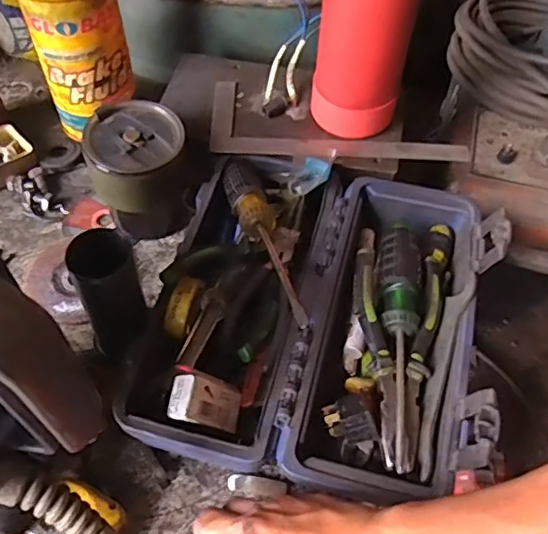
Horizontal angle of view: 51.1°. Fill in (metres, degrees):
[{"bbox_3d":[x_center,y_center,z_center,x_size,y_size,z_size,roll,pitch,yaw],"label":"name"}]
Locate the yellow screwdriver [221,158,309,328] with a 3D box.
[{"bbox_3d":[-0.009,-0.027,0.458,0.031,0.030,0.218,-12,41,-10],"label":"yellow screwdriver"}]

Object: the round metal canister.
[{"bbox_3d":[-0.117,-0.081,0.539,0.094,0.115,0.084,-3,55,-5],"label":"round metal canister"}]

